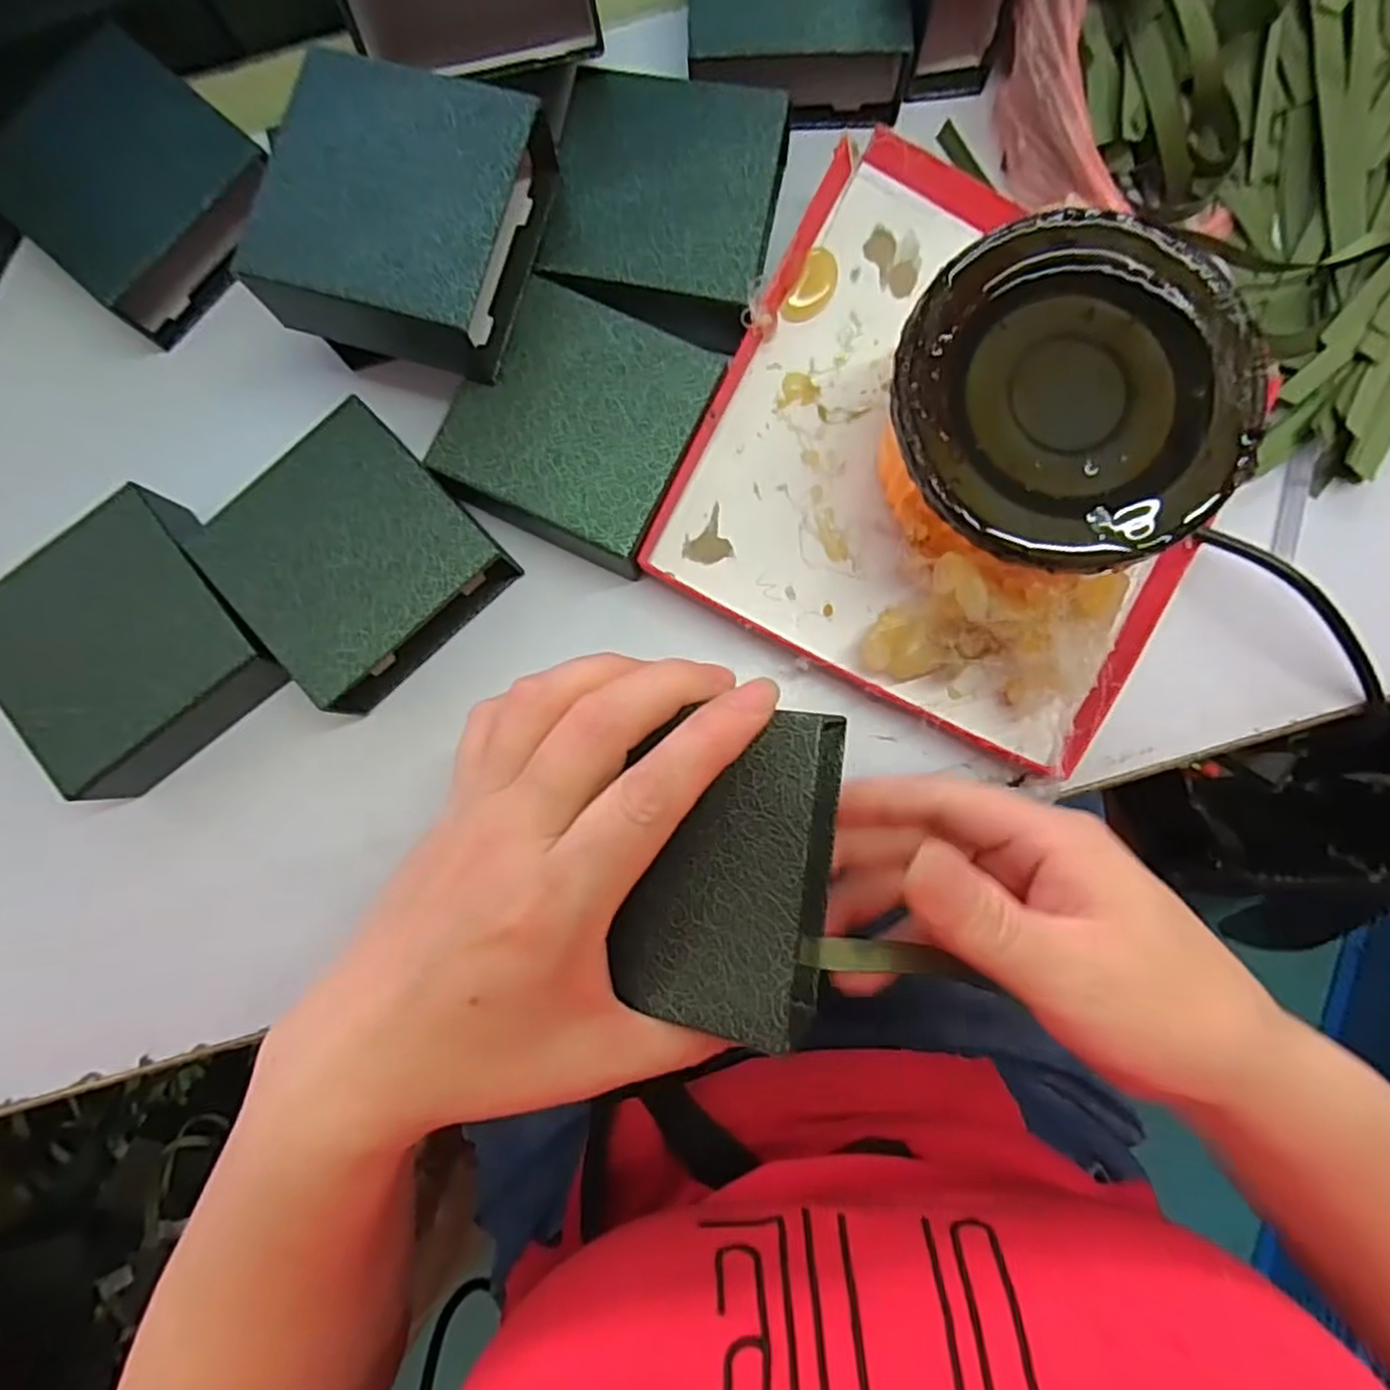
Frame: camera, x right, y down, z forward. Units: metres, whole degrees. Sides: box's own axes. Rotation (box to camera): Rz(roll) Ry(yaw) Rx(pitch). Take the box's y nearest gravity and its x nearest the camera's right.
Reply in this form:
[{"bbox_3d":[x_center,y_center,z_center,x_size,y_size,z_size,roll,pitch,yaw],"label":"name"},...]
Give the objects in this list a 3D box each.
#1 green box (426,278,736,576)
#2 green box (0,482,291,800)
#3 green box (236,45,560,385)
[{"bbox_3d":[-0.047,-0.108,0.301,0.090,0.024,0.094,26,88,-1],"label":"green box"},{"bbox_3d":[-0.229,-0.020,0.300,0.096,0.032,0.093,-39,85,-2],"label":"green box"},{"bbox_3d":[-0.111,-0.181,0.279,0.091,0.032,0.099,16,86,3],"label":"green box"}]

